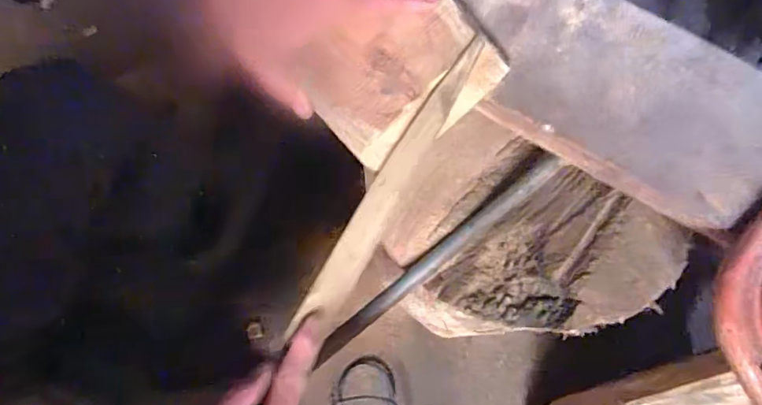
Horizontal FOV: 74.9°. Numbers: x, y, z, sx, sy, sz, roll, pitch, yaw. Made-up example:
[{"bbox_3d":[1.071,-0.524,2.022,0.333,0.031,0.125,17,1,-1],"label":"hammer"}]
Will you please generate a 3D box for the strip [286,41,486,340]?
[{"bbox_3d":[0.009,-0.012,0.367,0.030,0.010,0.240,32,86,-20],"label":"strip"}]

